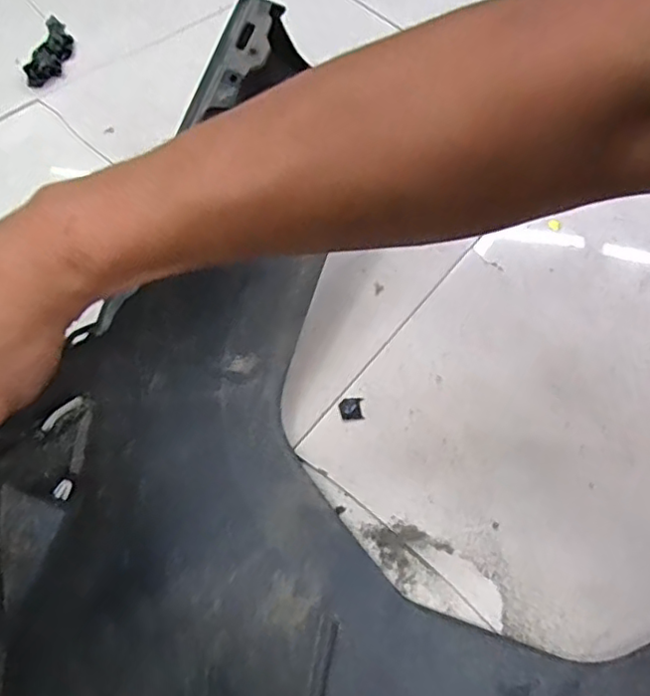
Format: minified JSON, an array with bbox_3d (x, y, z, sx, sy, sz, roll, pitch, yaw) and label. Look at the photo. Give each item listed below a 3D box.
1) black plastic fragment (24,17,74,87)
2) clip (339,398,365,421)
[{"bbox_3d":[-0.267,-0.291,0.611,0.033,0.012,0.088,7,69,0],"label":"black plastic fragment"},{"bbox_3d":[0.021,0.048,0.495,0.019,0.004,0.017,-2,69,-3],"label":"clip"}]

